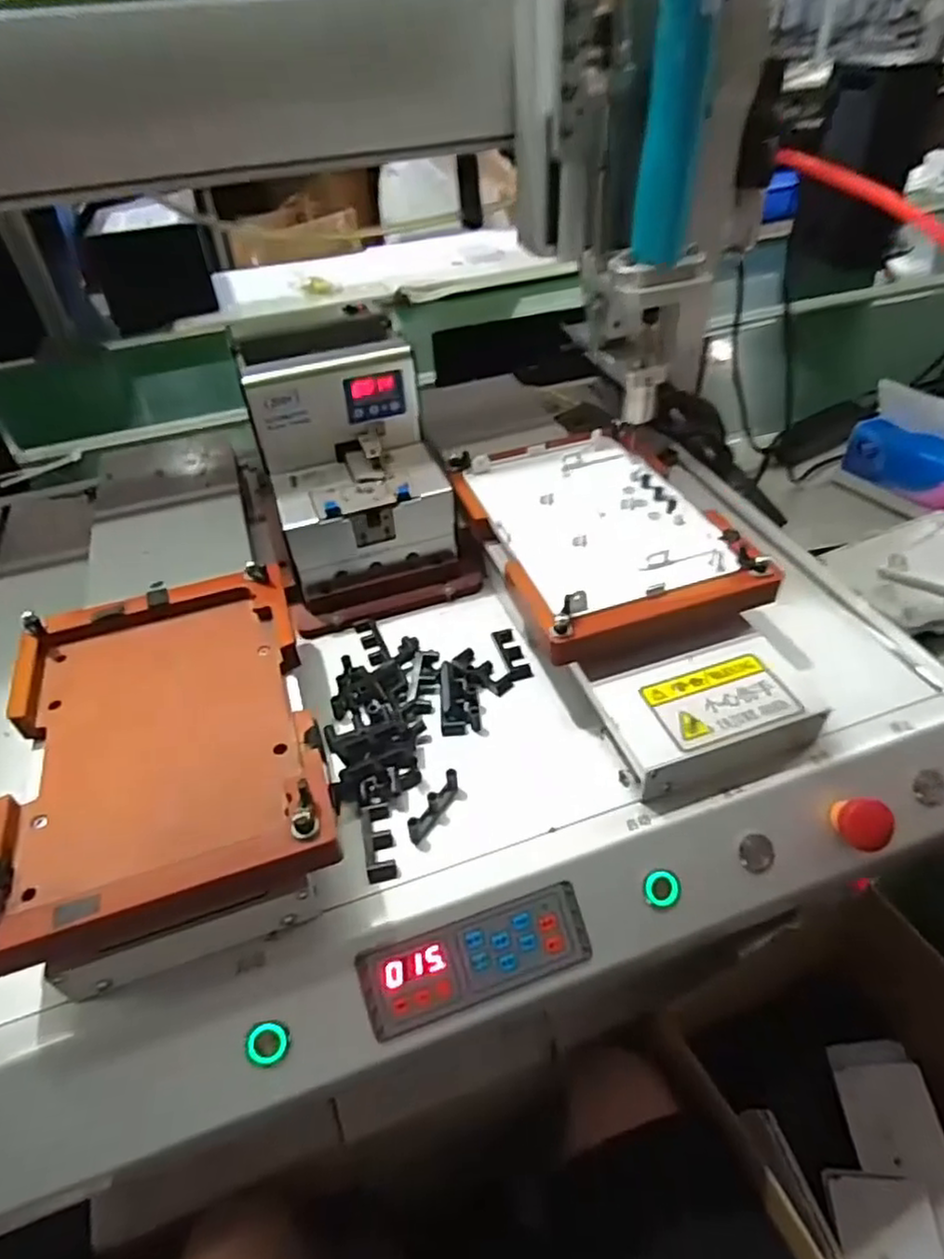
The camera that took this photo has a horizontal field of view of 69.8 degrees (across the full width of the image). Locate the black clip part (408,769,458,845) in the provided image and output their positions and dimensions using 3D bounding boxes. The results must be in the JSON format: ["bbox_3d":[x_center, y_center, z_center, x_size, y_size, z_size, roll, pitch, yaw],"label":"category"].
[{"bbox_3d":[-0.021,0.099,0.382,0.008,0.014,0.043,22,49,24],"label":"black clip part"}]

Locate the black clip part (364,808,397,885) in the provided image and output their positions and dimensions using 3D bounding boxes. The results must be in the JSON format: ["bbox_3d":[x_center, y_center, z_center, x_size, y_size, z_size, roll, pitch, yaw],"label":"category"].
[{"bbox_3d":[-0.051,0.117,0.373,0.015,0.006,0.044,-8,44,-5],"label":"black clip part"}]

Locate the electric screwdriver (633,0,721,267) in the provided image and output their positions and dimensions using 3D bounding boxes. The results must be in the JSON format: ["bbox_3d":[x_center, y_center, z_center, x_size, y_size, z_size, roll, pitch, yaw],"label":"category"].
[{"bbox_3d":[0.113,-0.295,0.371,0.030,0.164,0.024,11,45,14],"label":"electric screwdriver"}]

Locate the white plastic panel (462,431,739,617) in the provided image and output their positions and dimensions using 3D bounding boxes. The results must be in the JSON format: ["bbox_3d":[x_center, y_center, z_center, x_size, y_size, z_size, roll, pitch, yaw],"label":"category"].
[{"bbox_3d":[0.085,-0.083,0.482,0.135,0.011,0.180,-16,45,-13],"label":"white plastic panel"}]

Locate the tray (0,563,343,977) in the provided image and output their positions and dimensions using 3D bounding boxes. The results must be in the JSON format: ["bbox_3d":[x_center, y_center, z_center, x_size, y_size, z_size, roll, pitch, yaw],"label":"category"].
[{"bbox_3d":[-0.169,0.053,0.370,0.158,0.034,0.222,-15,45,-12],"label":"tray"}]

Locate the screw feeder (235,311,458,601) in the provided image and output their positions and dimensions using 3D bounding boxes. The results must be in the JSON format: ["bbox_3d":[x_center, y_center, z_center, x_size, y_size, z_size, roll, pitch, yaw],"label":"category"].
[{"bbox_3d":[-0.101,-0.137,0.529,0.130,0.161,0.169,-15,45,-12],"label":"screw feeder"}]

